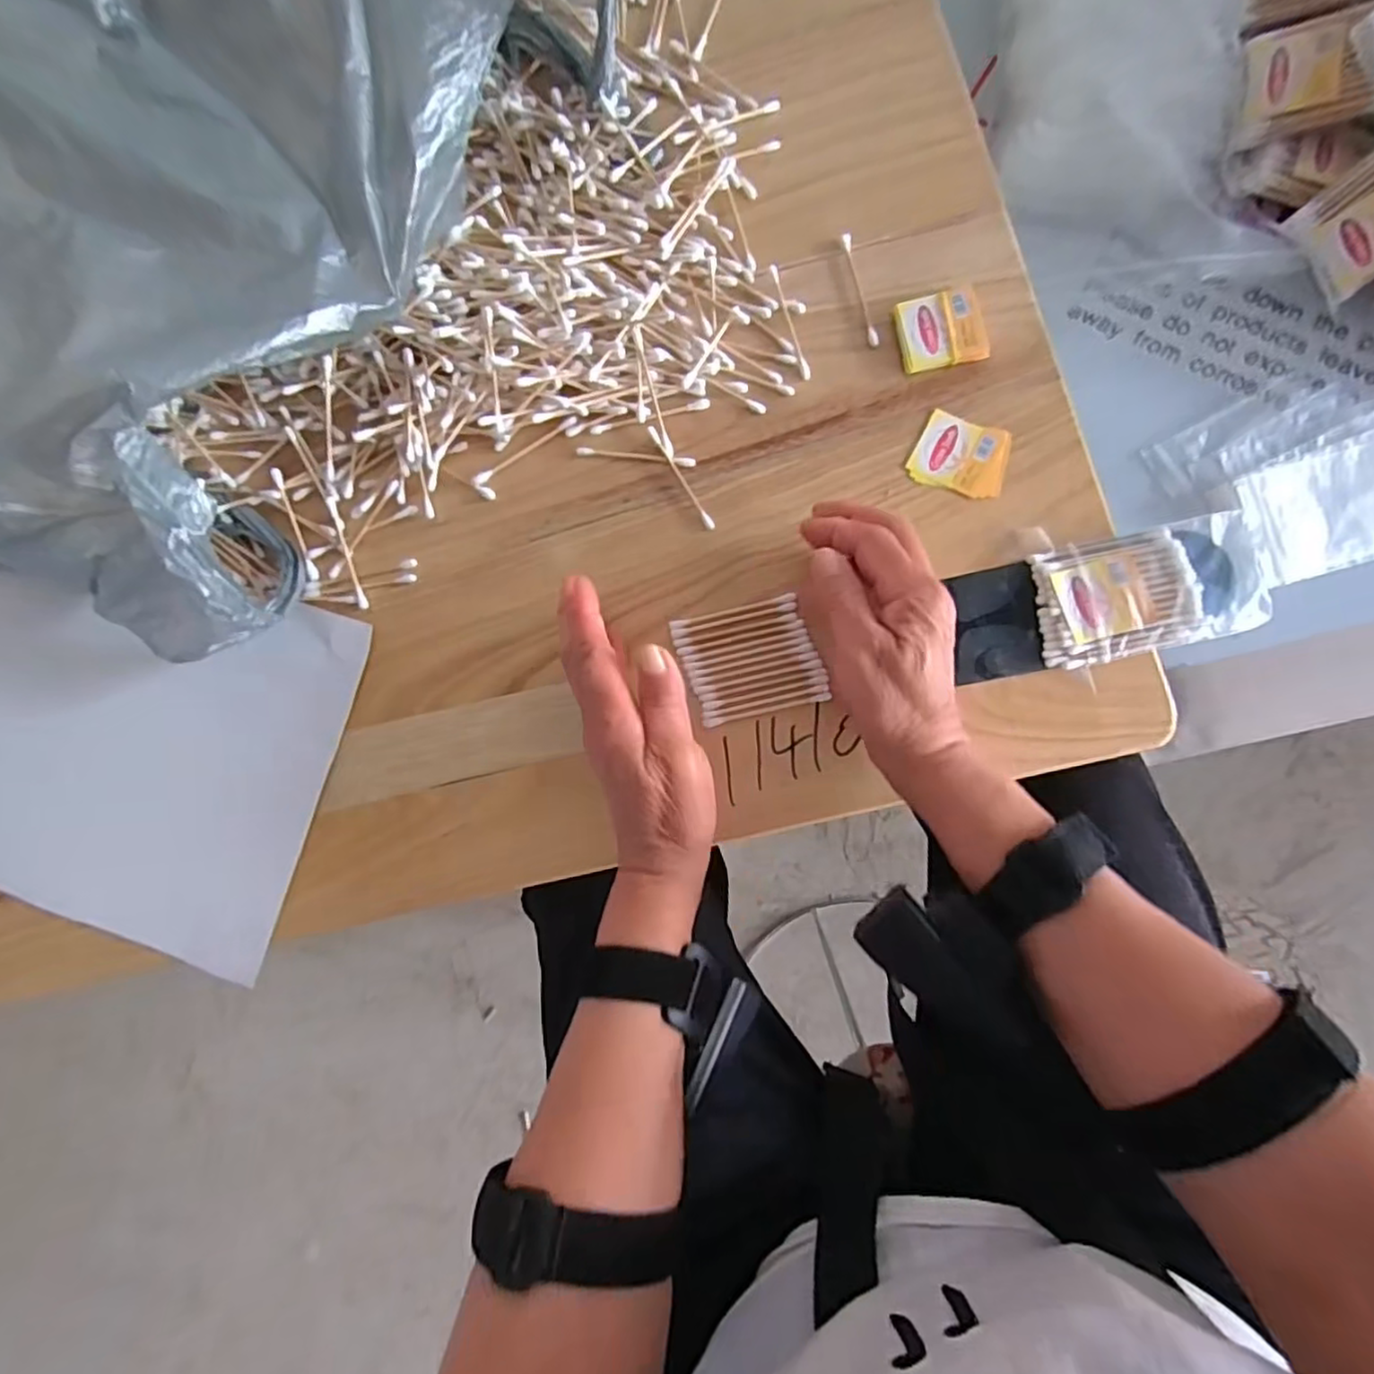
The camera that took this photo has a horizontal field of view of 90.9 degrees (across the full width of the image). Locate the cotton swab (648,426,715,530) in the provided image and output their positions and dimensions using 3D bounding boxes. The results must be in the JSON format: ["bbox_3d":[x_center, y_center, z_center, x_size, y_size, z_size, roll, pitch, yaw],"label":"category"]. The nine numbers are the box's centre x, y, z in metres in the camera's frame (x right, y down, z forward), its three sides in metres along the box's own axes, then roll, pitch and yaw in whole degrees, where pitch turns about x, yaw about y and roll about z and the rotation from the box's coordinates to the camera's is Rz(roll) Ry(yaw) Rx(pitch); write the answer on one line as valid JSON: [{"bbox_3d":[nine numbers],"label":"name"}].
[{"bbox_3d":[-0.004,-0.121,0.393,0.005,0.004,0.071,-32,82,2],"label":"cotton swab"}]

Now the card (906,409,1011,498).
[{"bbox_3d":[0.155,-0.130,0.381,0.051,0.004,0.041,20,86,7],"label":"card"}]

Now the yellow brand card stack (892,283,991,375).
[{"bbox_3d":[0.146,-0.205,0.387,0.048,0.010,0.045,-12,83,4],"label":"yellow brand card stack"}]

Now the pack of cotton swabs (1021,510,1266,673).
[{"bbox_3d":[0.245,-0.051,0.358,0.115,0.012,0.063,-13,83,4],"label":"pack of cotton swabs"}]

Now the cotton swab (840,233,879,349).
[{"bbox_3d":[0.101,-0.233,0.395,0.007,0.004,0.072,-13,83,4],"label":"cotton swab"}]

